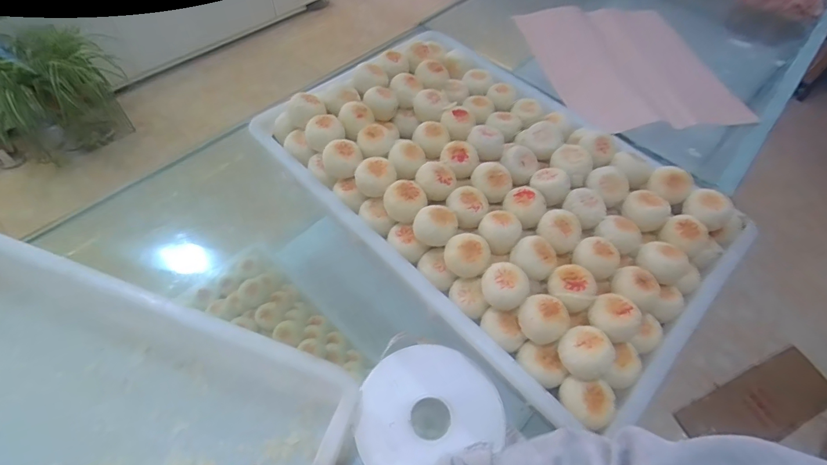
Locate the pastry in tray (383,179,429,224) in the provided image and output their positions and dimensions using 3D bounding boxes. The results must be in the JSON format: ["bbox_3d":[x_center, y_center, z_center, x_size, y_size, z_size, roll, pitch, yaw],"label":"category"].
[{"bbox_3d":[-0.009,-0.036,0.481,0.048,0.029,0.043,-1,56,-5],"label":"pastry in tray"}]

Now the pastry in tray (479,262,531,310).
[{"bbox_3d":[0.094,0.053,0.425,0.046,0.028,0.041,40,62,21],"label":"pastry in tray"}]

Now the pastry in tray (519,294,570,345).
[{"bbox_3d":[0.129,0.082,0.411,0.045,0.027,0.046,-29,62,-22],"label":"pastry in tray"}]

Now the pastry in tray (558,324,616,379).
[{"bbox_3d":[0.160,0.110,0.389,0.042,0.026,0.045,2,55,-3],"label":"pastry in tray"}]

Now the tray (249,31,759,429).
[{"bbox_3d":[0.104,-0.075,0.523,0.361,0.051,0.537,-38,66,-26],"label":"tray"}]

